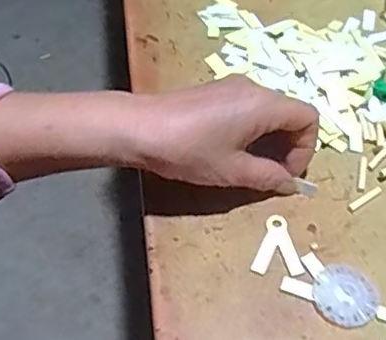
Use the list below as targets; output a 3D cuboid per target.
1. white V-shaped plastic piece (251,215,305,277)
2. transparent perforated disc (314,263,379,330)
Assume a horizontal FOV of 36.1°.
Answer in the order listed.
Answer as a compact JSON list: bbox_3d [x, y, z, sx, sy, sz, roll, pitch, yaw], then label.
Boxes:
[{"bbox_3d":[0.056,0.048,0.383,0.031,0.004,0.043,5,53,6],"label":"white V-shaped plastic piece"},{"bbox_3d":[0.092,0.076,0.361,0.037,0.006,0.039,-1,53,1],"label":"transparent perforated disc"}]

